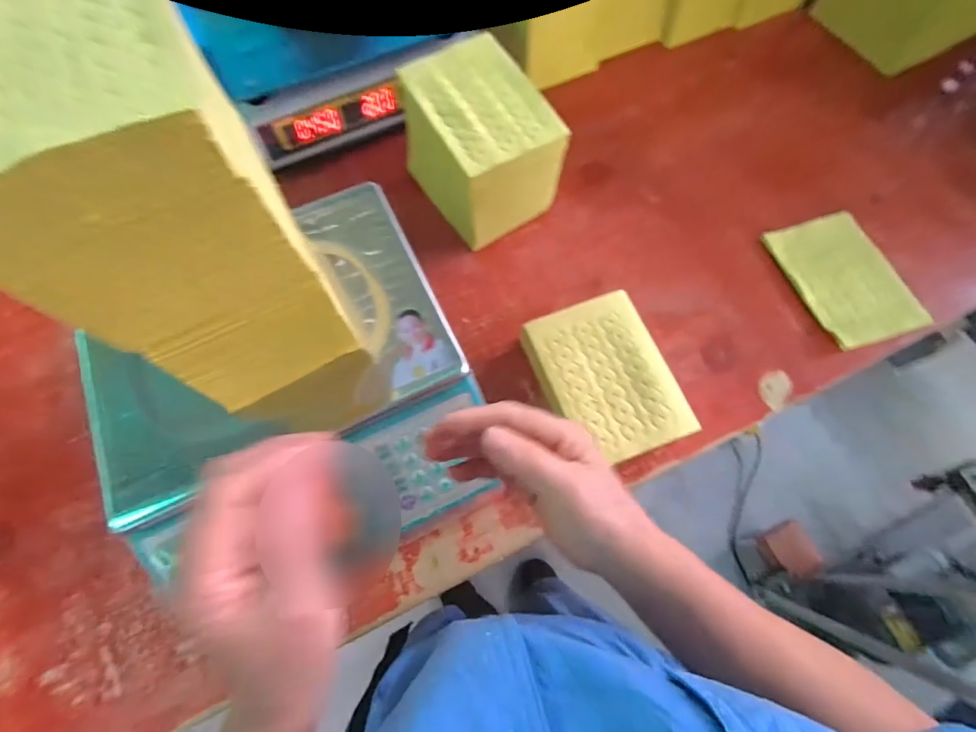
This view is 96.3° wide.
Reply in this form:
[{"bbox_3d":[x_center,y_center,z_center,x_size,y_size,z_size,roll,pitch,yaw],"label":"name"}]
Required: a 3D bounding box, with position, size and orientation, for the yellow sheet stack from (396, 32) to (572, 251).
[{"bbox_3d":[-0.006,-0.248,0.502,0.126,0.129,0.161,-32,73,-11],"label":"yellow sheet stack"}]

